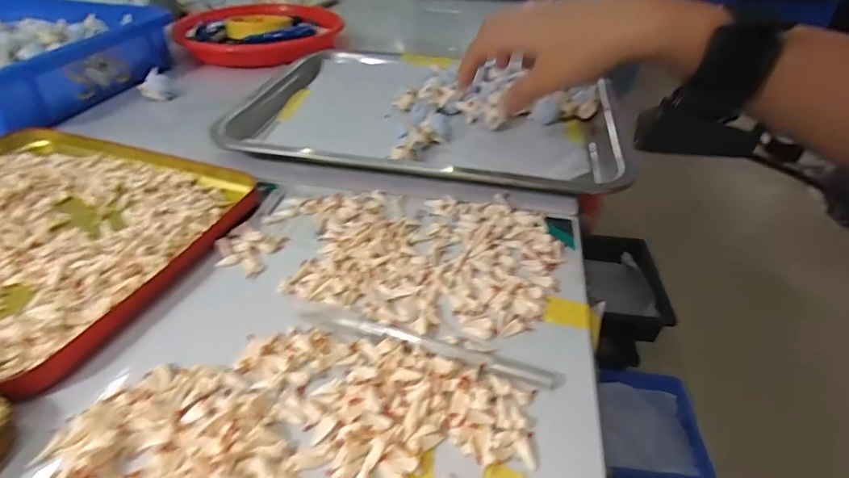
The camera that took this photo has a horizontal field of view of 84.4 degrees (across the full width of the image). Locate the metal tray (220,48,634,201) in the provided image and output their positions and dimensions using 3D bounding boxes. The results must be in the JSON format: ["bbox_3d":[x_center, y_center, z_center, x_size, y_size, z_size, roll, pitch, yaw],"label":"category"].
[{"bbox_3d":[0.013,-0.129,0.457,0.351,0.023,0.258,10,41,9],"label":"metal tray"}]

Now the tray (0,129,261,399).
[{"bbox_3d":[-0.270,-0.011,0.316,0.251,0.018,0.199,13,41,12],"label":"tray"}]

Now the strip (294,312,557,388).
[{"bbox_3d":[-0.002,0.055,0.248,0.138,0.005,0.010,14,41,12],"label":"strip"}]

